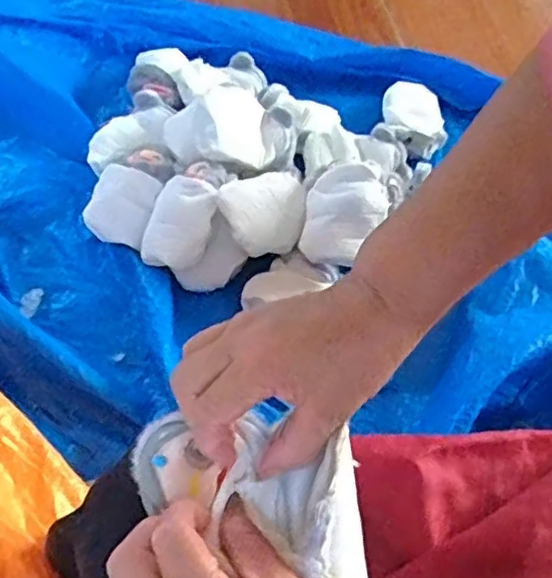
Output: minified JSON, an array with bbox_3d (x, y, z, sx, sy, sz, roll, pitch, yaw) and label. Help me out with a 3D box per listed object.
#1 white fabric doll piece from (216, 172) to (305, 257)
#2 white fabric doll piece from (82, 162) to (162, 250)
[{"bbox_3d":[-0.018,-0.117,0.976,0.131,0.052,0.120,2,57,-3],"label":"white fabric doll piece"},{"bbox_3d":[-0.242,-0.131,1.036,0.101,0.097,0.103,18,58,7],"label":"white fabric doll piece"}]

